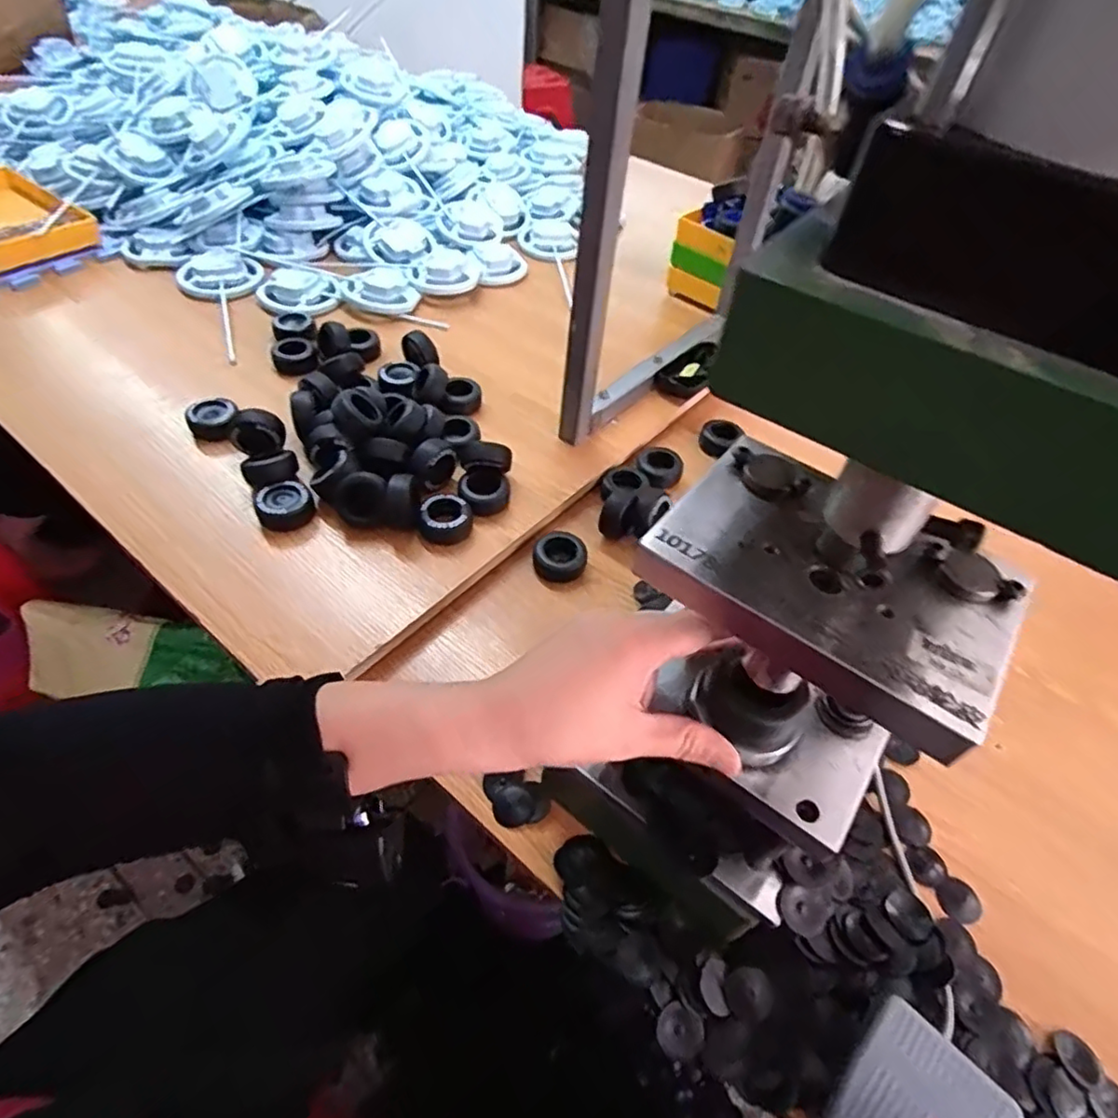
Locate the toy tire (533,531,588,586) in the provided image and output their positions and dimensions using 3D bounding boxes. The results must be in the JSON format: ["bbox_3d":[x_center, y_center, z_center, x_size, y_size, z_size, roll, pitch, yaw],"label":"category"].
[{"bbox_3d":[0.002,-0.002,0.571,0.047,0.016,0.048,2,52,-3],"label":"toy tire"}]

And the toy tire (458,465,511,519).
[{"bbox_3d":[-0.069,-0.061,0.591,0.047,0.024,0.046,3,50,-3],"label":"toy tire"}]

